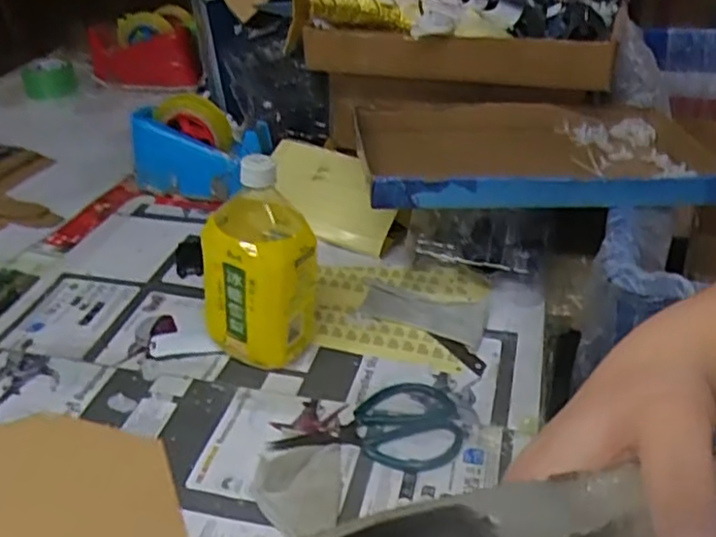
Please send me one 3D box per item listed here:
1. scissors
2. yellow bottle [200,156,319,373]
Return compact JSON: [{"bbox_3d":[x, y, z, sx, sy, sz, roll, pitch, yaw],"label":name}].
[{"bbox_3d":[0.006,0.136,0.602,0.160,0.009,0.094,-3,33,0],"label":"scissors"},{"bbox_3d":[-0.093,-0.002,0.642,0.105,0.199,0.093,-10,34,-10],"label":"yellow bottle"}]

